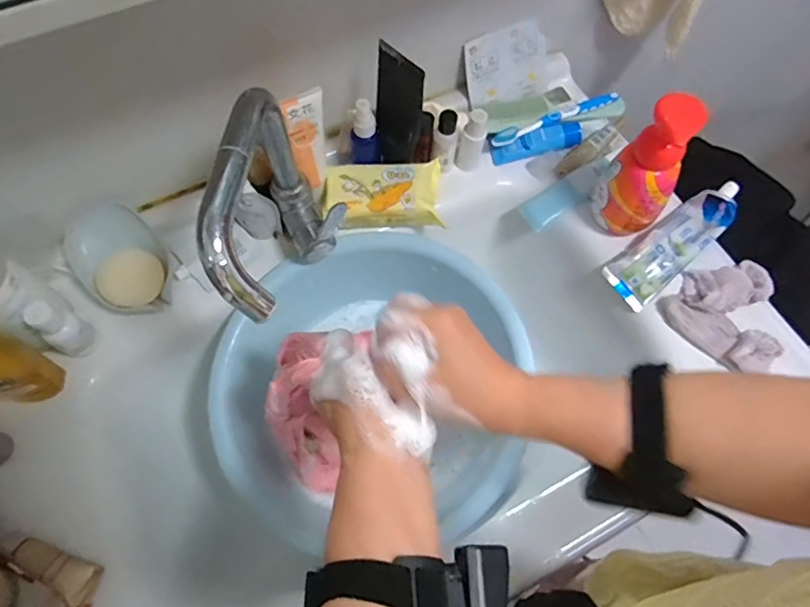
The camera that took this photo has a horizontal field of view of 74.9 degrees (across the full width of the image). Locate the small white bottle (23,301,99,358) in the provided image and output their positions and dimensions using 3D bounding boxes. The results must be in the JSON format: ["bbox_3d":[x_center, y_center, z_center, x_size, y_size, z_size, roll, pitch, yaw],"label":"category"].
[{"bbox_3d":[-0.319,0.027,0.499,0.025,0.091,0.031,31,69,13],"label":"small white bottle"}]

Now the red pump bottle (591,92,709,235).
[{"bbox_3d":[0.241,-0.134,0.524,0.067,0.142,0.051,29,68,12],"label":"red pump bottle"}]

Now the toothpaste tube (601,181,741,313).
[{"bbox_3d":[0.300,-0.070,0.582,0.173,0.044,0.056,-36,71,-16],"label":"toothpaste tube"}]

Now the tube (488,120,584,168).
[{"bbox_3d":[0.157,-0.194,0.636,0.105,0.021,0.028,-16,66,9],"label":"tube"}]

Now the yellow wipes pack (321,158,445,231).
[{"bbox_3d":[-0.025,-0.122,0.585,0.129,0.032,0.076,-3,65,-2],"label":"yellow wipes pack"}]

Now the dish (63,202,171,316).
[{"bbox_3d":[-0.288,-0.044,0.537,0.104,0.053,0.083,39,71,15],"label":"dish"}]

